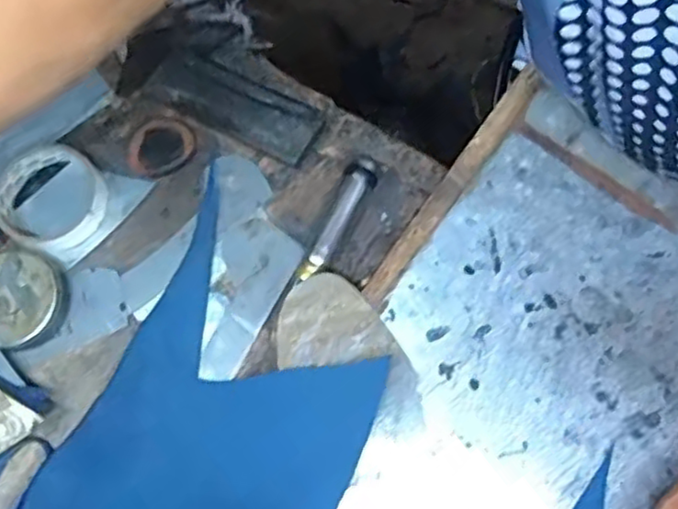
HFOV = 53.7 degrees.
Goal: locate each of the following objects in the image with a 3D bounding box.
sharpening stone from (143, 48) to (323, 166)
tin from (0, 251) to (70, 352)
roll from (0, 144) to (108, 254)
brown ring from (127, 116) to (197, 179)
[{"bbox_3d":[-0.089,-0.127,0.569,0.152,0.017,0.053,29,73,12],"label":"sharpening stone"},{"bbox_3d":[-0.253,0.032,0.524,0.076,0.020,0.070,-1,70,1],"label":"tin"},{"bbox_3d":[-0.236,-0.047,0.551,0.084,0.025,0.089,-1,70,1],"label":"roll"},{"bbox_3d":[-0.151,-0.092,0.566,0.058,0.012,0.050,-35,72,-11],"label":"brown ring"}]

